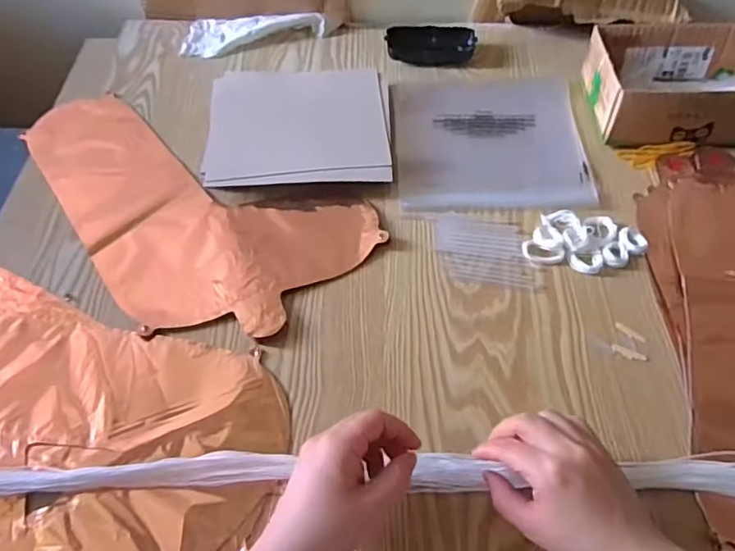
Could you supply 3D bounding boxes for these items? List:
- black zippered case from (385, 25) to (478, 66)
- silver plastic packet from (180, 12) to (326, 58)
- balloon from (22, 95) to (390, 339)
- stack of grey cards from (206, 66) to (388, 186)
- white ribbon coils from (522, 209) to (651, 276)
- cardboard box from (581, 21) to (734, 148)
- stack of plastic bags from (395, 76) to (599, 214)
[{"bbox_3d":[0.080,-0.287,0.715,0.108,0.031,0.038,-2,55,0],"label":"black zippered case"},{"bbox_3d":[-0.147,-0.319,0.744,0.180,0.029,0.076,-2,55,0],"label":"silver plastic packet"},{"bbox_3d":[-0.210,-0.068,0.580,0.412,0.010,0.207,26,59,18],"label":"balloon"},{"bbox_3d":[-0.074,-0.168,0.634,0.193,0.027,0.156,-2,55,-1],"label":"stack of grey cards"},{"bbox_3d":[0.208,-0.033,0.549,0.111,0.011,0.064,5,55,5],"label":"white ribbon coils"},{"bbox_3d":[0.339,-0.209,0.620,0.183,0.062,0.137,3,55,3],"label":"cardboard box"},{"bbox_3d":[0.133,-0.152,0.633,0.203,0.008,0.204,-2,55,0],"label":"stack of plastic bags"}]

